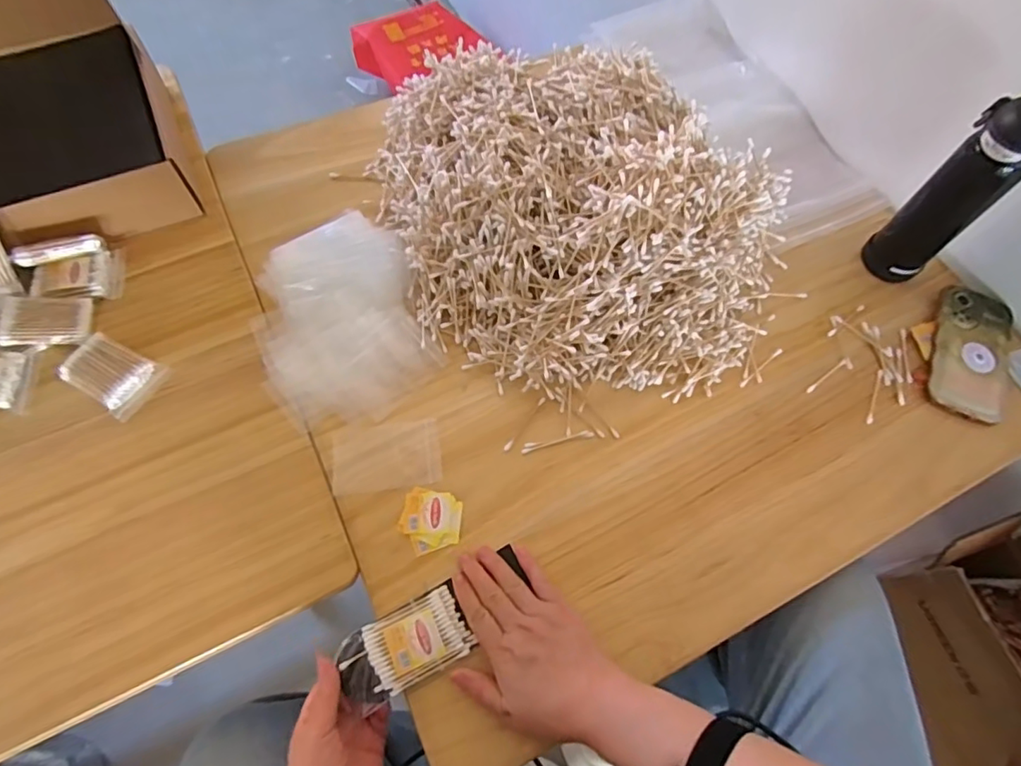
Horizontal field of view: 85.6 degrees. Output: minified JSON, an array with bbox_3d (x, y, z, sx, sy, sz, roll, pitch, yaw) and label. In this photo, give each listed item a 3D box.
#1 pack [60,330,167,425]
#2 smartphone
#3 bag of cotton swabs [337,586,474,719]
[{"bbox_3d":[-0.405,-0.008,0.559,0.094,0.010,0.061,26,67,9],"label":"pack"},{"bbox_3d":[0.519,-0.037,0.622,0.078,0.020,0.162,23,67,8],"label":"smartphone"},{"bbox_3d":[-0.090,0.222,0.464,0.104,0.013,0.059,-25,69,-13],"label":"bag of cotton swabs"}]

